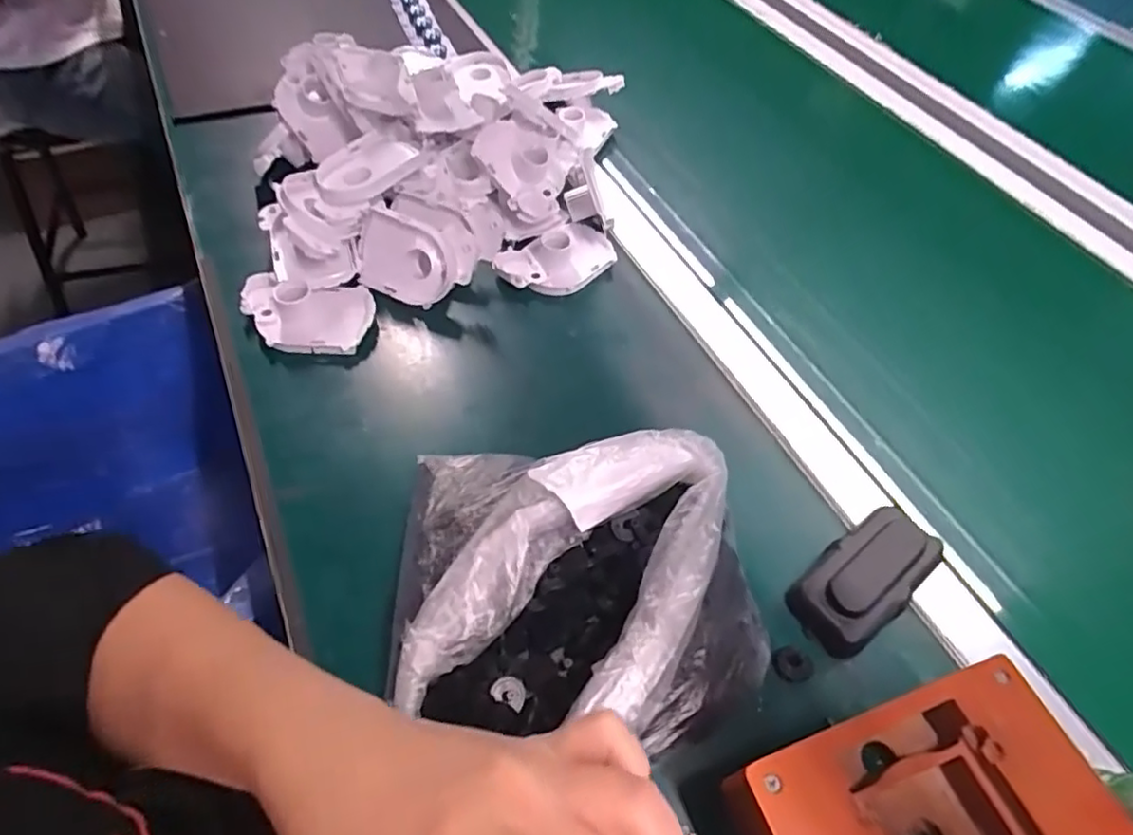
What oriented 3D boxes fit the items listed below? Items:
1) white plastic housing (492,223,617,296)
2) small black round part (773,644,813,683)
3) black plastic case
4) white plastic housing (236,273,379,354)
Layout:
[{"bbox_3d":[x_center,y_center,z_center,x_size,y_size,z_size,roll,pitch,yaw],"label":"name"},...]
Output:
[{"bbox_3d":[-0.007,-0.139,0.564,0.105,0.035,0.066,-31,62,-26],"label":"white plastic housing"},{"bbox_3d":[0.132,0.145,0.379,0.023,0.005,0.020,-13,55,-15],"label":"small black round part"},{"bbox_3d":[0.187,0.097,0.400,0.094,0.030,0.051,-31,62,-25],"label":"black plastic case"},{"bbox_3d":[-0.202,-0.080,0.502,0.101,0.040,0.057,1,53,-5],"label":"white plastic housing"}]

